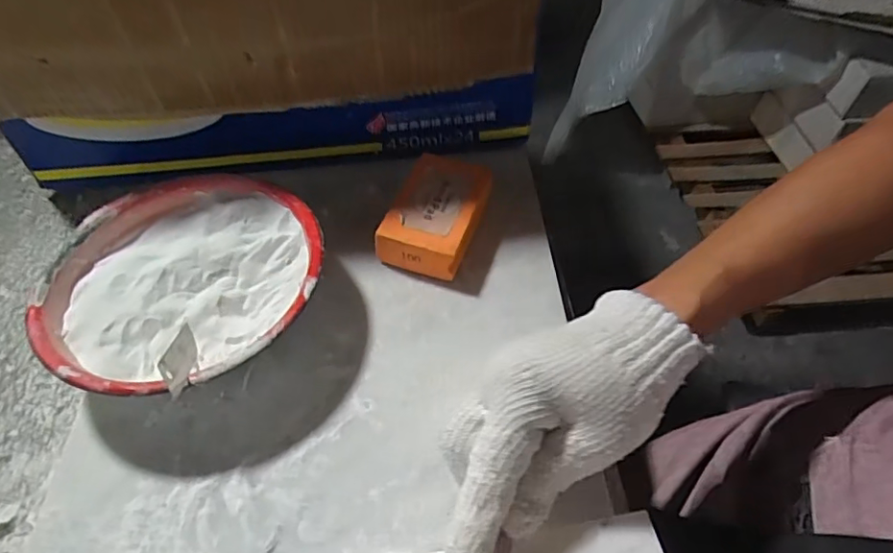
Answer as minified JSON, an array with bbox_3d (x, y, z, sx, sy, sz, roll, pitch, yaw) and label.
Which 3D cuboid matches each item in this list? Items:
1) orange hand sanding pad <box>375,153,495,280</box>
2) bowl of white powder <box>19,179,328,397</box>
[{"bbox_3d":[-0.005,-0.046,0.409,0.065,0.035,0.096,14,52,11],"label":"orange hand sanding pad"},{"bbox_3d":[-0.161,0.010,0.358,0.160,0.052,0.163,0,53,0],"label":"bowl of white powder"}]

